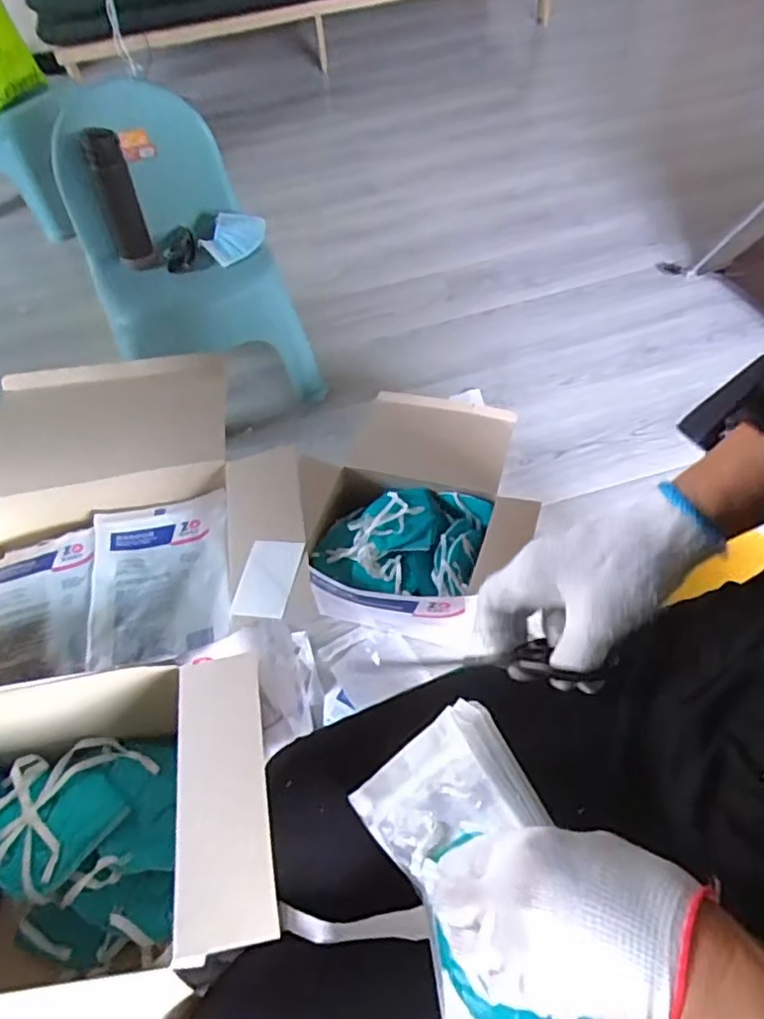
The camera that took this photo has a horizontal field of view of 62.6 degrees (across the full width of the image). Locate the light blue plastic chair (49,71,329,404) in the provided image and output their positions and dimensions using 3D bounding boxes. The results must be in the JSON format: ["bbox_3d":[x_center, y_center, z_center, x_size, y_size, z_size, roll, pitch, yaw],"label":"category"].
[{"bbox_3d":[-0.379,-0.490,1.235,0.365,0.486,0.346,-19,55,-8],"label":"light blue plastic chair"}]

